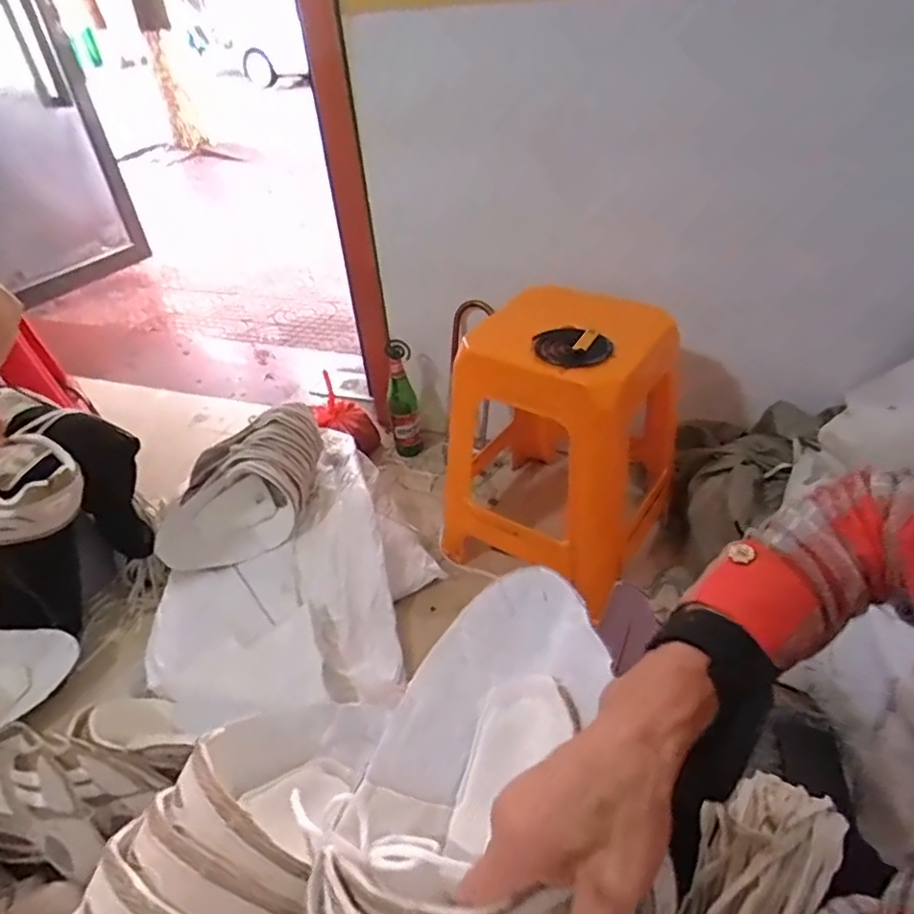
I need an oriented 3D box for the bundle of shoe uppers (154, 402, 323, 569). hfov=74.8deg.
[{"bbox_3d":[-0.412,0.062,1.185,0.376,0.174,0.203,-26,44,-25],"label":"bundle of shoe uppers"}]

